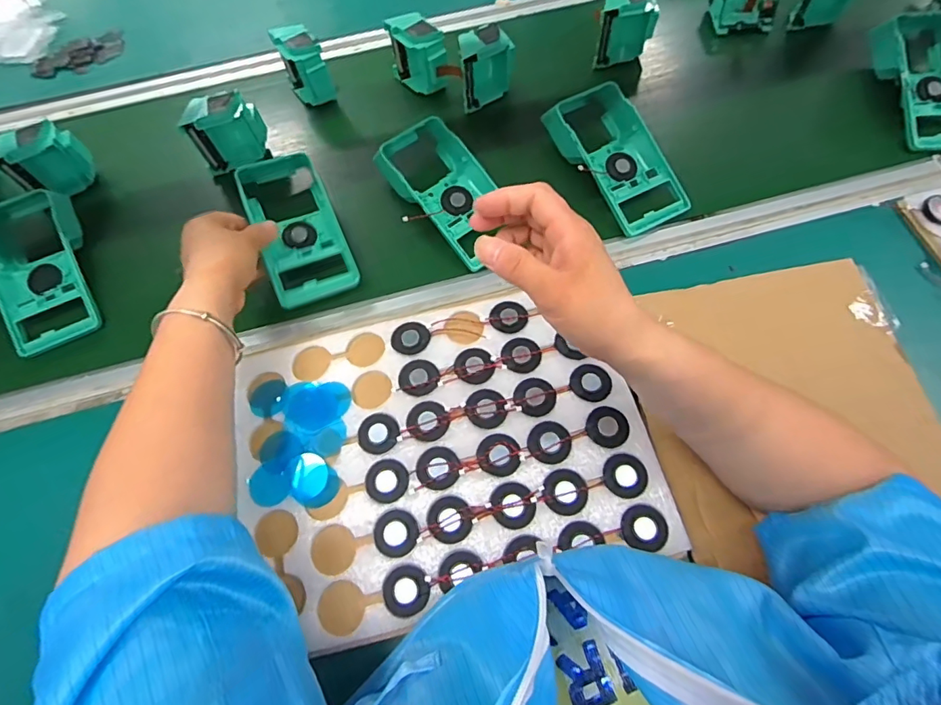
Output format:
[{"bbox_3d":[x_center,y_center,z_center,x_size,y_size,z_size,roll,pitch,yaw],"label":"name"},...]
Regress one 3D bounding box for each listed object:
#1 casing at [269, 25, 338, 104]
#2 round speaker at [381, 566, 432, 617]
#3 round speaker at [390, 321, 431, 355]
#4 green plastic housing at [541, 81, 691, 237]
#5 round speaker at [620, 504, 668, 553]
[{"bbox_3d":[-0.201,-0.350,0.611,0.047,0.080,0.082,-32,67,-11],"label":"casing"},{"bbox_3d":[-0.046,0.172,0.353,0.034,0.006,0.032,-1,65,3],"label":"round speaker"},{"bbox_3d":[-0.053,-0.014,0.428,0.033,0.004,0.032,-1,65,3],"label":"round speaker"},{"bbox_3d":[0.159,-0.221,0.539,0.091,0.043,0.191,-27,66,-9],"label":"green plastic housing"},{"bbox_3d":[0.128,0.129,0.361,0.034,0.007,0.032,-1,65,3],"label":"round speaker"}]

